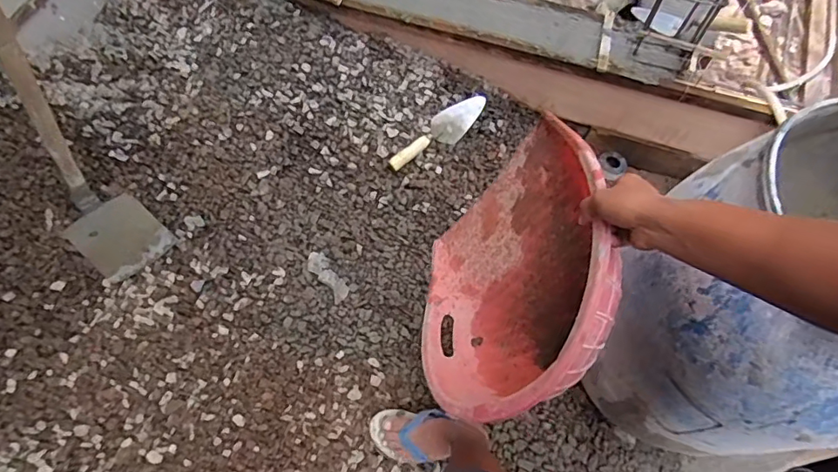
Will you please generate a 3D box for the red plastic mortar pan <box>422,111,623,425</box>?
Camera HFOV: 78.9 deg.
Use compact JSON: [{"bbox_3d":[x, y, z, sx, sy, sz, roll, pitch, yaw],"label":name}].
[{"bbox_3d":[0.172,0.079,0.811,0.160,0.460,0.440,20,60,-18],"label":"red plastic mortar pan"}]

